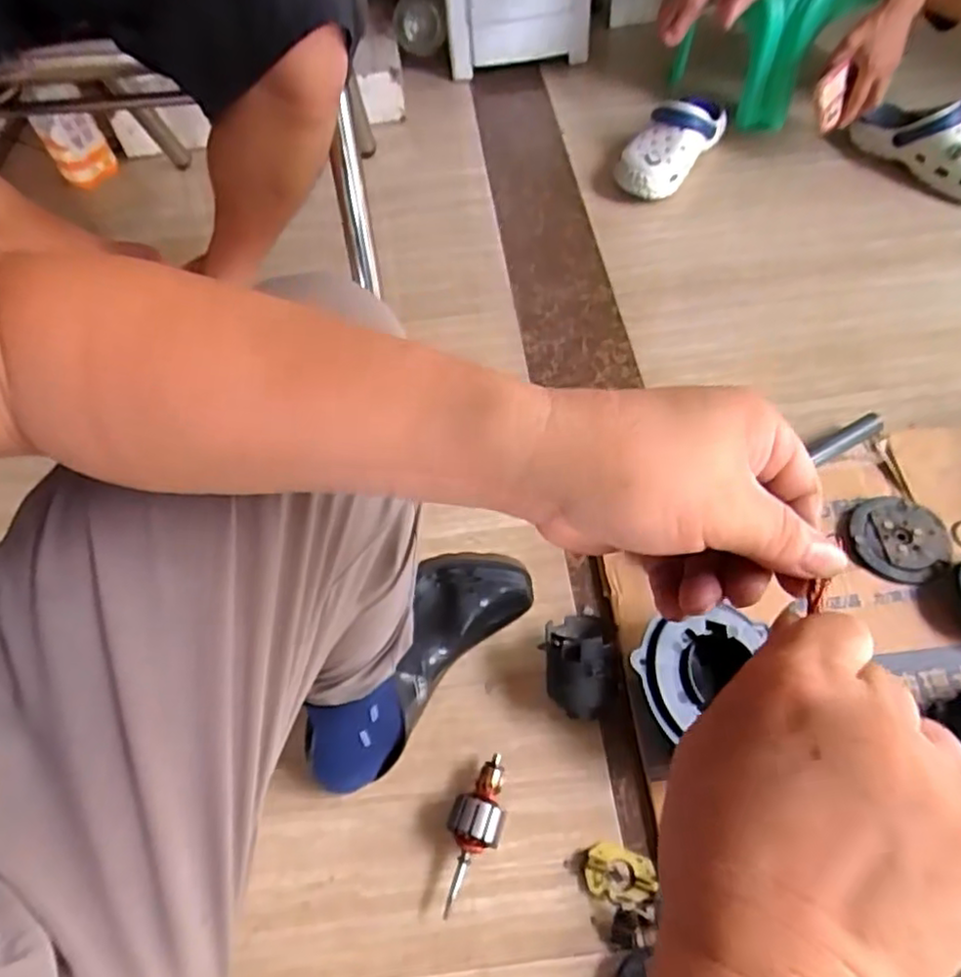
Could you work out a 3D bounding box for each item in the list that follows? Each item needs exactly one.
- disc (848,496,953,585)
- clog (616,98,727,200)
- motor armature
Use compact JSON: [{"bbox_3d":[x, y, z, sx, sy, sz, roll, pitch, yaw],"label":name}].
[{"bbox_3d":[0.459,0.055,0.747,0.097,0.013,0.102,-3,56,4],"label":"disc"},{"bbox_3d":[0.336,-0.609,1.202,0.116,0.097,0.277,26,63,21],"label":"clog"},{"bbox_3d":[-0.004,0.310,0.614,0.046,0.049,0.130,9,58,12],"label":"motor armature"}]

